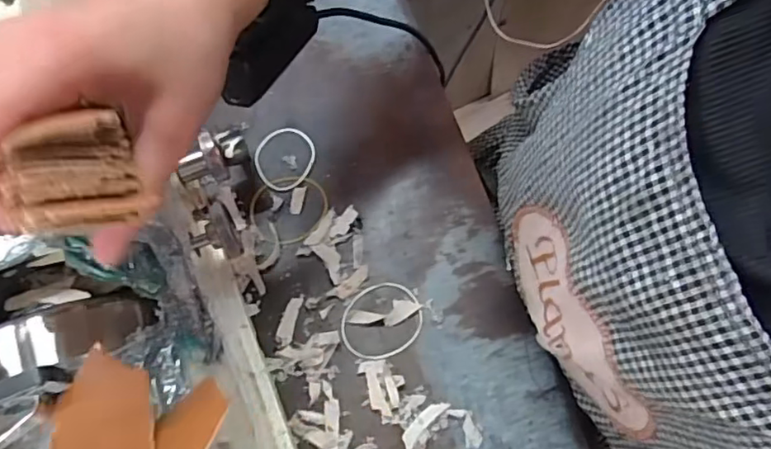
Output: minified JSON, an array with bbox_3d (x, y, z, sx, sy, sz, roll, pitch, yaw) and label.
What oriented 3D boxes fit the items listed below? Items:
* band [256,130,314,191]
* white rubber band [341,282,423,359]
[{"bbox_3d":[-0.076,-0.051,0.440,0.045,0.006,0.052,-6,69,-3],"label":"band"},{"bbox_3d":[-0.003,0.063,0.386,0.056,0.004,0.048,-20,70,-8],"label":"white rubber band"}]

